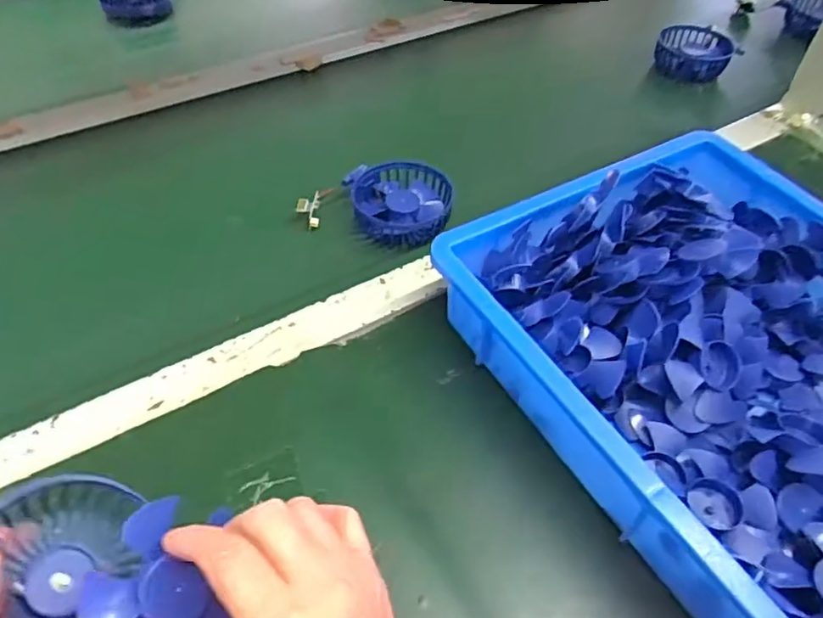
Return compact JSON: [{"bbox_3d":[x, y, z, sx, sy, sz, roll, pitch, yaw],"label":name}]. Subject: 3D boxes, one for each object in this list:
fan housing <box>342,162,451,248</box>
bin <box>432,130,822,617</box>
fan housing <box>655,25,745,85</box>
[{"bbox_3d":[-0.009,-0.095,0.562,0.087,0.026,0.091,2,50,-2],"label":"fan housing"},{"bbox_3d":[0.248,0.069,0.403,0.283,0.092,0.439,-22,55,-21],"label":"bin"},{"bbox_3d":[0.352,-0.316,0.775,0.091,0.031,0.092,2,50,-2],"label":"fan housing"}]

